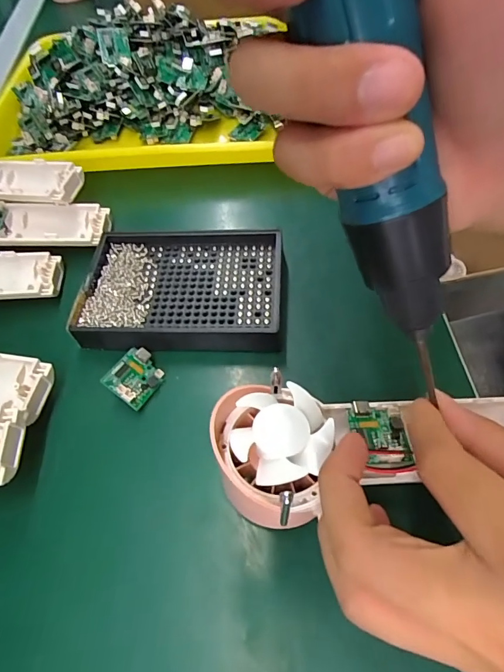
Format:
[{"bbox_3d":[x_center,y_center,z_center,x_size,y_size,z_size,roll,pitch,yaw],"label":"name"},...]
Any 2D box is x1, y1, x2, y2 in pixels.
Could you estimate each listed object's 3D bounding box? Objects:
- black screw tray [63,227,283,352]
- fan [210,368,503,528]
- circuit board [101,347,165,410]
[{"bbox_3d":[-0.049,-0.034,0.280,0.135,0.025,0.093,0,59,5],"label":"black screw tray"},{"bbox_3d":[0.069,0.048,0.204,0.171,0.027,0.069,-3,59,-10],"label":"fan"},{"bbox_3d":[-0.072,0.025,0.252,0.030,0.006,0.033,41,57,-5],"label":"circuit board"}]

